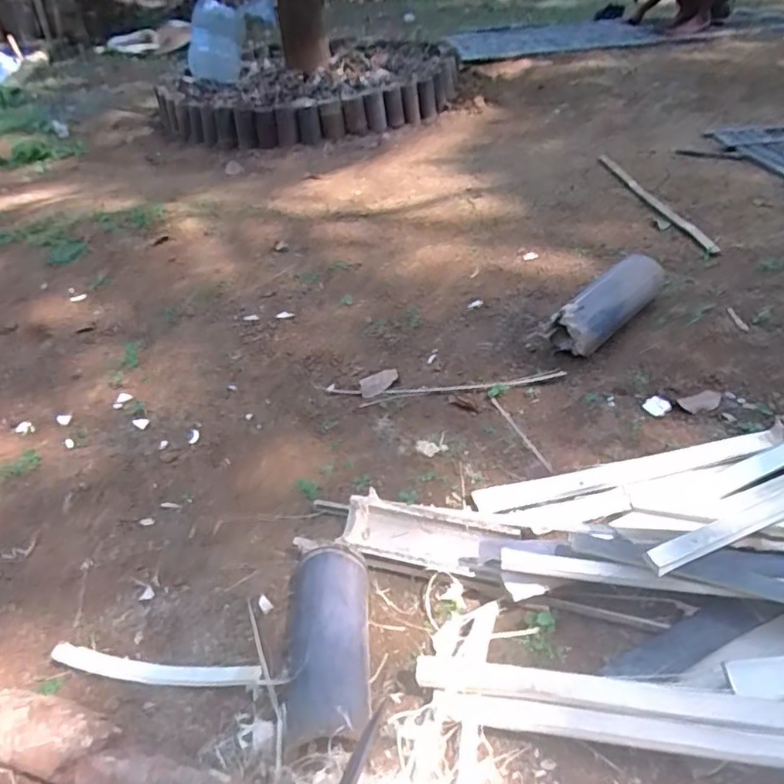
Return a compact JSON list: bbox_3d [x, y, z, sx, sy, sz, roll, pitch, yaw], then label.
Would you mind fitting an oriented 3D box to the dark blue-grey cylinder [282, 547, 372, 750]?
[{"bbox_3d":[-0.080,0.299,0.730,0.102,0.076,0.249,-6,38,0],"label":"dark blue-grey cylinder"}]

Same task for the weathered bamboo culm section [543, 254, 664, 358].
[{"bbox_3d":[0.470,-0.180,1.272,0.338,0.117,0.096,-29,43,-26],"label":"weathered bamboo culm section"}]

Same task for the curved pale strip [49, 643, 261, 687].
[{"bbox_3d":[-0.279,0.325,0.720,0.273,0.048,0.025,2,38,11],"label":"curved pale strip"}]

